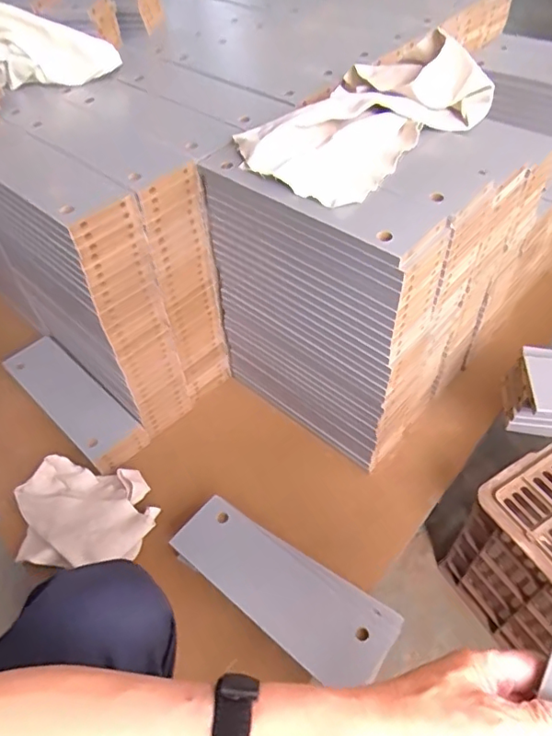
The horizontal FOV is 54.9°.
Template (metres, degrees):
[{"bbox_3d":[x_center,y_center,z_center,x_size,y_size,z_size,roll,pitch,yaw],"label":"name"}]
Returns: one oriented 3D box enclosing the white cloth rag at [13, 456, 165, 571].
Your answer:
[{"bbox_3d":[-0.262,0.200,0.718,0.208,0.061,0.152,5,51,7],"label":"white cloth rag"}]

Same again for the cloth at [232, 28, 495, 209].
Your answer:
[{"bbox_3d":[0.096,-0.282,0.617,0.178,0.099,0.273,35,61,27],"label":"cloth"}]

